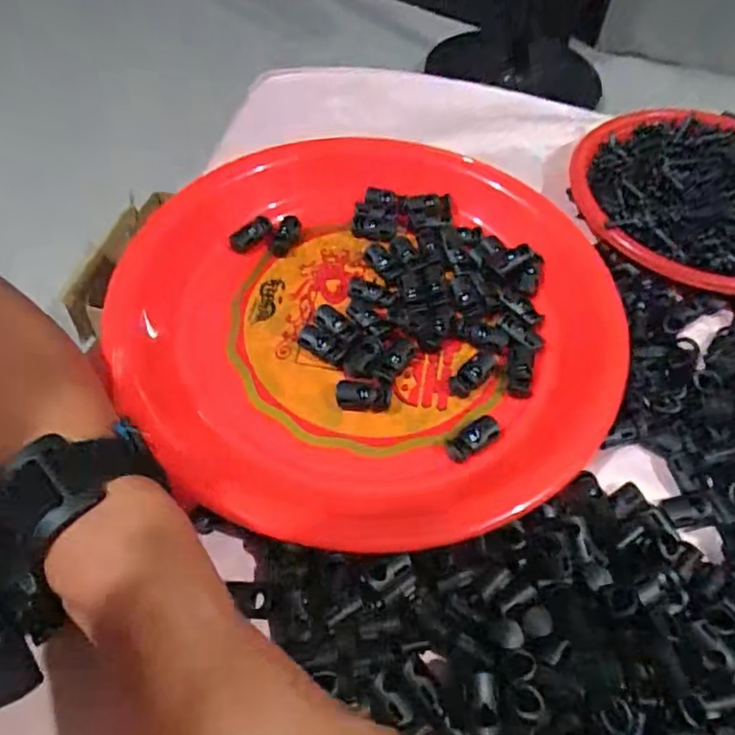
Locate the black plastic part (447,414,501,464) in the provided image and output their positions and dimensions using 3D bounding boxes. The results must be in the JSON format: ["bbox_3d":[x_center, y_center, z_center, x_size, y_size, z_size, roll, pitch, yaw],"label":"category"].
[{"bbox_3d":[0.051,0.033,0.279,0.028,0.005,0.014,-29,61,-19],"label":"black plastic part"}]

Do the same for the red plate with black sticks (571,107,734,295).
[{"bbox_3d":[0.211,-0.109,0.364,0.148,0.022,0.157,1,56,-1],"label":"red plate with black sticks"}]

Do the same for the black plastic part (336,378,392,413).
[{"bbox_3d":[-0.002,0.014,0.290,0.026,0.006,0.015,0,56,-1],"label":"black plastic part"}]

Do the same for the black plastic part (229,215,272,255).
[{"bbox_3d":[-0.068,-0.079,0.347,0.013,0.006,0.029,35,62,20],"label":"black plastic part"}]

